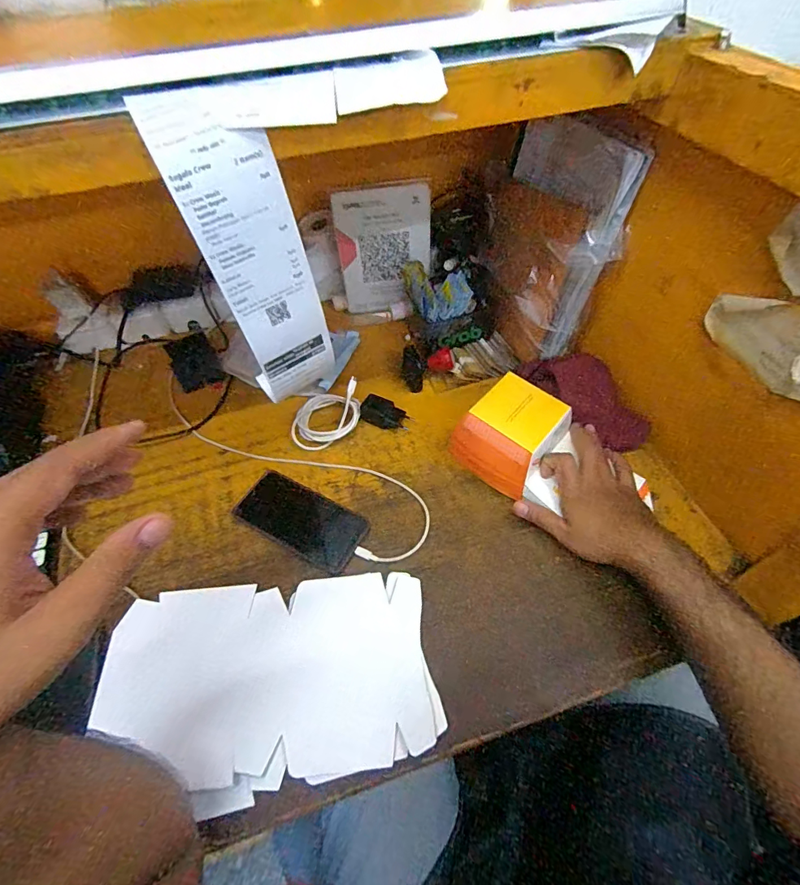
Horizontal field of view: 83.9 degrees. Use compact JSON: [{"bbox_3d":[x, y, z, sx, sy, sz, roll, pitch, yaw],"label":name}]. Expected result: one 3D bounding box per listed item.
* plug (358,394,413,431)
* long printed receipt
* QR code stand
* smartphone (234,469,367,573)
[{"bbox_3d":[-0.020,-0.041,0.631,0.070,0.026,0.034,17,56,14],"label":"plug"},{"bbox_3d":[-0.124,-0.146,0.406,0.075,0.274,0.034,-29,56,-13],"label":"long printed receipt"},{"bbox_3d":[-0.024,-0.293,0.711,0.142,0.205,0.032,-2,53,0],"label":"QR code stand"},{"bbox_3d":[-0.124,0.096,0.558,0.164,0.009,0.075,25,58,19],"label":"smartphone"}]

